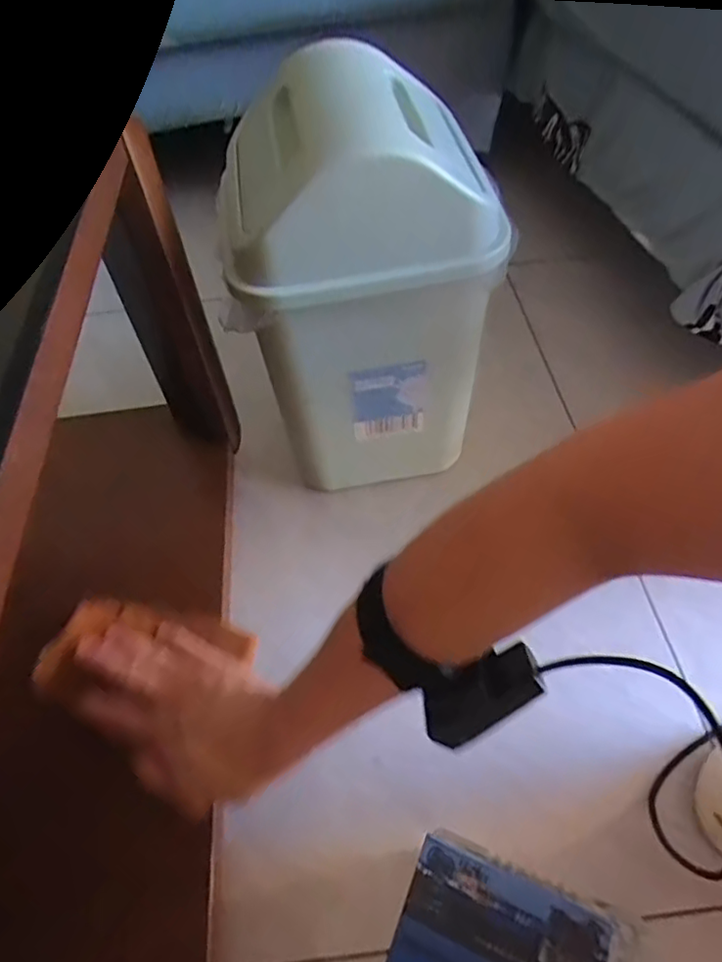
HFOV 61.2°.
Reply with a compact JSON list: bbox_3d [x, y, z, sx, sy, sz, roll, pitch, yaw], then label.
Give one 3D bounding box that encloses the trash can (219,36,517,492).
[{"bbox_3d":[0.003,-0.167,0.564,0.204,0.330,0.167,-6,54,0],"label":"trash can"}]

